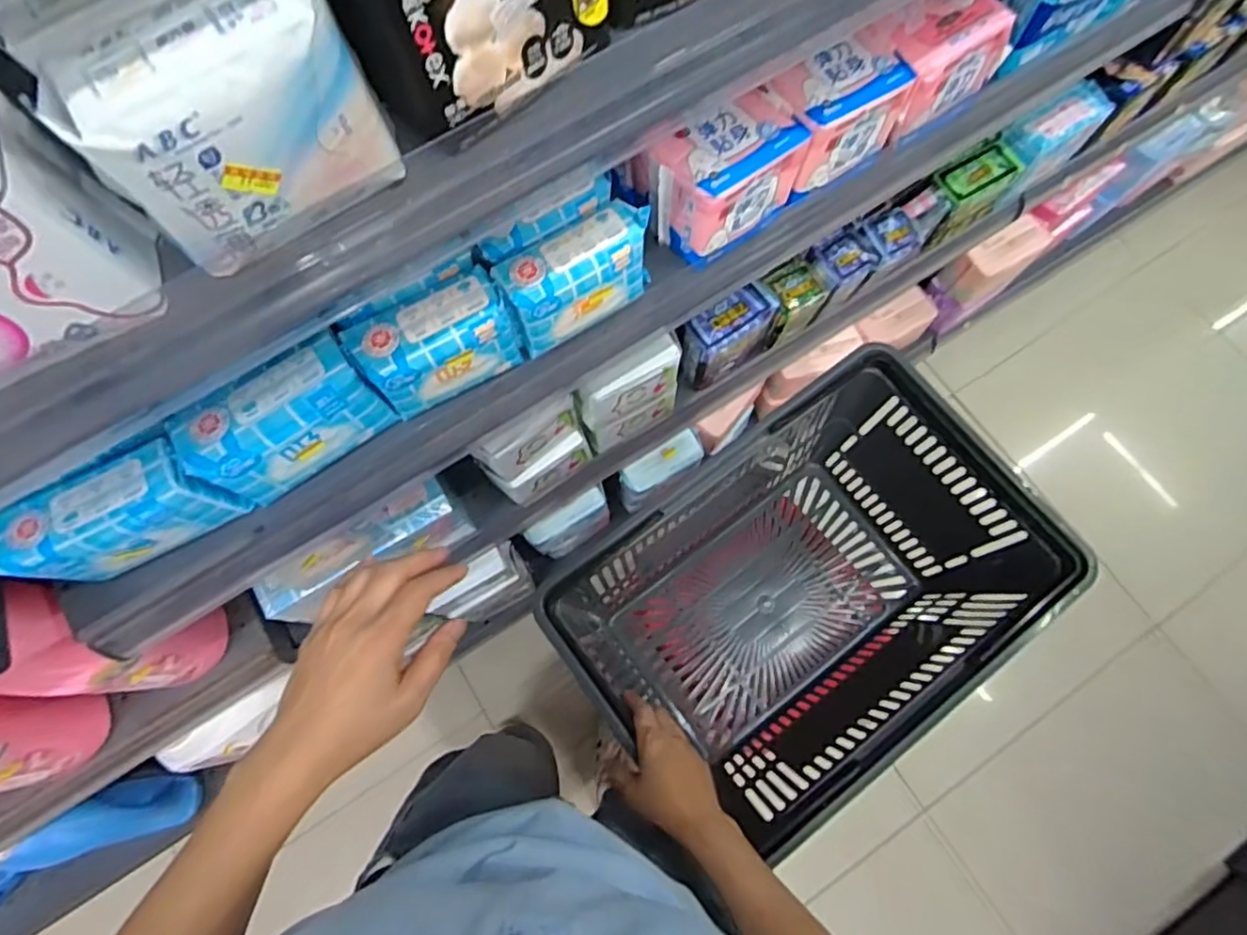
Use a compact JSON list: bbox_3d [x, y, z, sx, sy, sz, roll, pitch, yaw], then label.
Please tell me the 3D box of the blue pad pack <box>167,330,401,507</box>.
[{"bbox_3d":[-0.245,-0.034,0.473,0.125,0.079,0.053,-35,77,-9],"label":"blue pad pack"}]

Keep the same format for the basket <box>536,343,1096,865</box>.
[{"bbox_3d":[0.183,0.144,0.727,0.456,0.276,0.304,-36,77,-9],"label":"basket"}]

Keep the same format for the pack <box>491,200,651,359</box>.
[{"bbox_3d":[-0.033,-0.146,0.500,0.119,0.077,0.045,-29,76,-8],"label":"pack"}]

